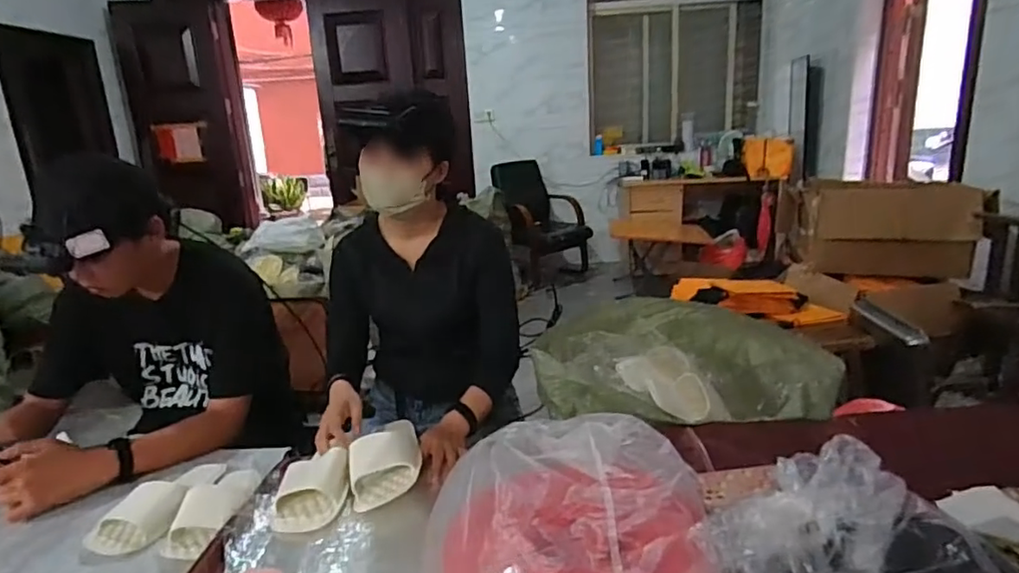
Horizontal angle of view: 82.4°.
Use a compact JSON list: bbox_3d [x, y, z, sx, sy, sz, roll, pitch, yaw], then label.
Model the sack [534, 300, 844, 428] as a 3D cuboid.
[{"bbox_3d":[0.355,0.185,1.255,0.614,0.229,0.316,-7,16,-15],"label":"sack"}]

